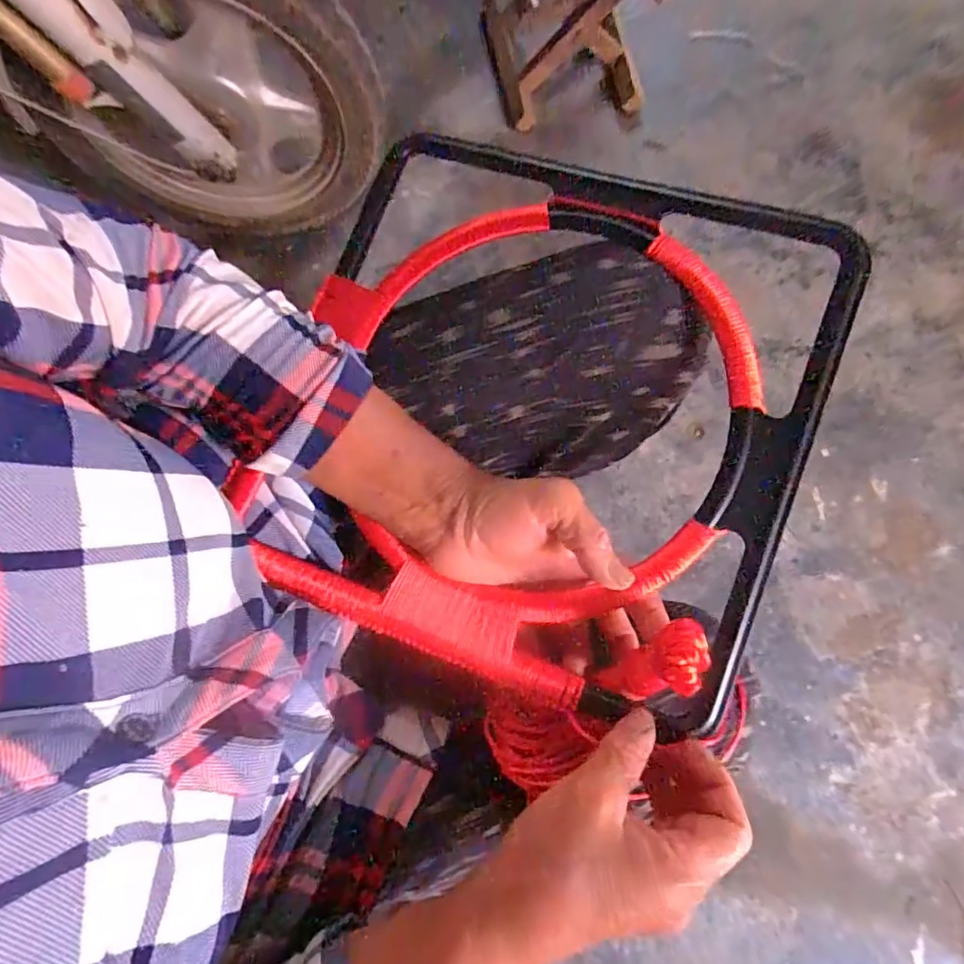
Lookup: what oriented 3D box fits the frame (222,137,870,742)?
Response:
[{"bbox_3d":[0.032,-0.051,0.336,0.323,0.050,0.330,22,79,6],"label":"frame"}]

